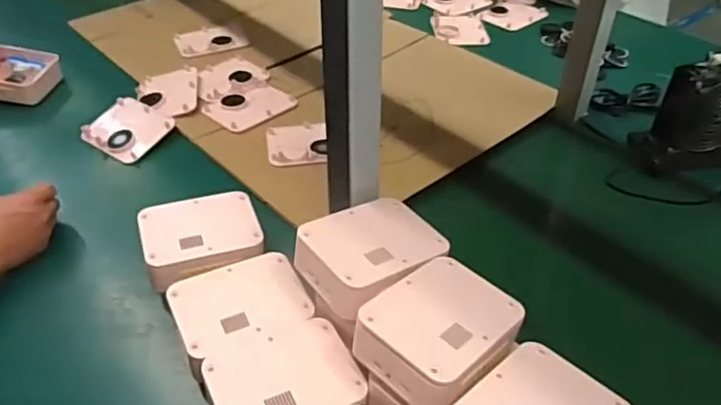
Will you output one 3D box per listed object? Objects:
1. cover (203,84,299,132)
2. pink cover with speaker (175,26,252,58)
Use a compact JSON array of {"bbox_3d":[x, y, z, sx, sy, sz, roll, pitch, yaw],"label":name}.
[{"bbox_3d":[-0.170,-0.151,0.920,0.127,0.006,0.096,-27,47,-27],"label":"cover"},{"bbox_3d":[-0.274,-0.298,1.090,0.123,0.010,0.098,-16,43,-17],"label":"pink cover with speaker"}]

